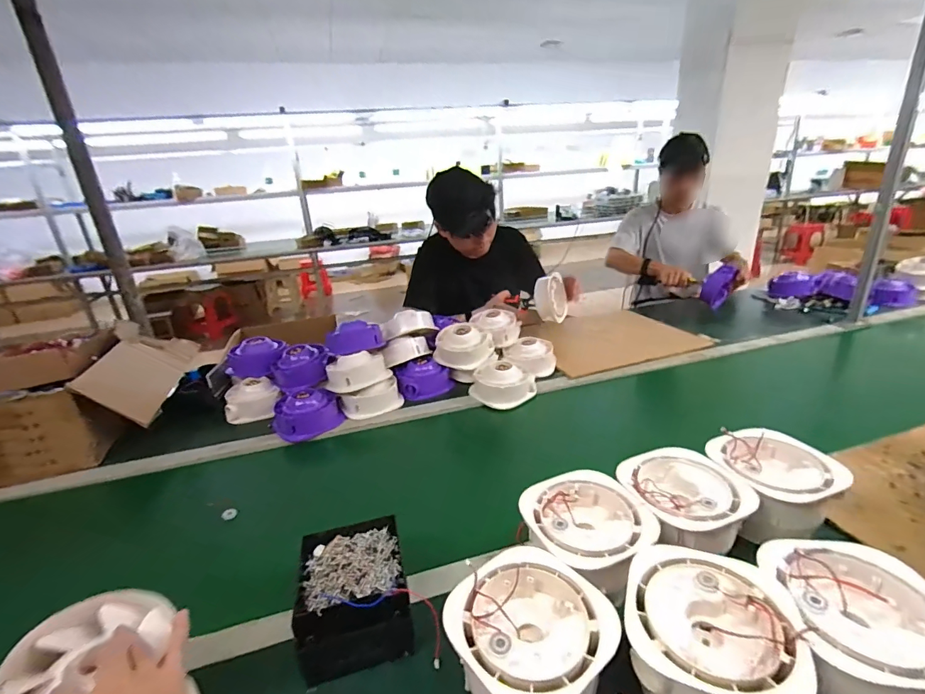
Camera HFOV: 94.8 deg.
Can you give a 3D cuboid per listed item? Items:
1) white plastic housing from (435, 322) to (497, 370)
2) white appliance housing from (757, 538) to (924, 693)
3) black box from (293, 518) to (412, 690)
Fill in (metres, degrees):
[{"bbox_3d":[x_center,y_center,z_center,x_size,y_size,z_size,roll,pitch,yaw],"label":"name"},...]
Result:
[{"bbox_3d":[-0.003,-0.008,1.073,0.128,0.078,0.112,9,24,31],"label":"white plastic housing"},{"bbox_3d":[0.361,0.269,0.397,0.128,0.098,0.130,0,21,11],"label":"white appliance housing"},{"bbox_3d":[-0.128,0.288,0.504,0.117,0.075,0.148,-9,21,-12],"label":"black box"}]

